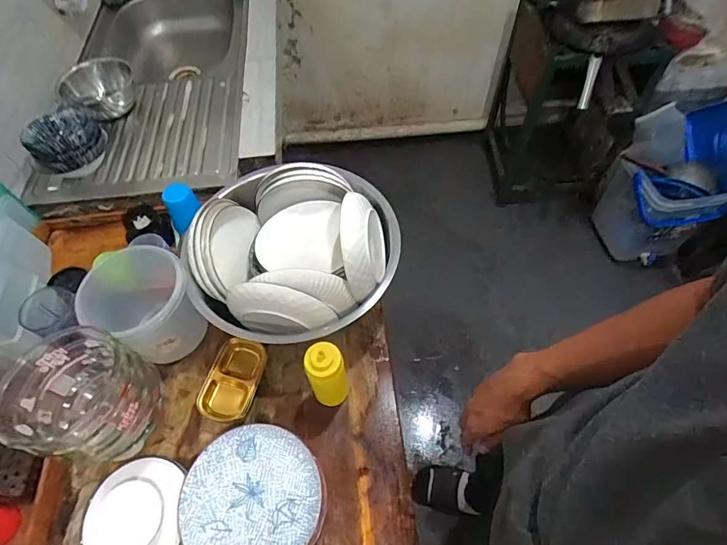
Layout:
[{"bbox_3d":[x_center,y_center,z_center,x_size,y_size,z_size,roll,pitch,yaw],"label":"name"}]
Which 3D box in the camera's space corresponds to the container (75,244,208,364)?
[{"bbox_3d":[-0.380,0.064,0.770,0.166,0.170,0.160,-1,58,2],"label":"container"}]

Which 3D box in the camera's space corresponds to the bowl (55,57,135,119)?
[{"bbox_3d":[-0.653,-0.458,1.060,0.152,0.091,0.152,-1,58,2],"label":"bowl"}]

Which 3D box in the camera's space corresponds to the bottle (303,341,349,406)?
[{"bbox_3d":[-0.057,0.168,0.692,0.057,0.171,0.049,-18,59,-8],"label":"bottle"}]

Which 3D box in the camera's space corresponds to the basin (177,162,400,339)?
[{"bbox_3d":[-0.122,-0.031,0.788,0.365,0.179,0.319,-36,63,-18],"label":"basin"}]

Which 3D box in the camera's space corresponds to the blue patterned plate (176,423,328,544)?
[{"bbox_3d":[-0.158,0.326,0.620,0.199,0.028,0.191,-1,58,2],"label":"blue patterned plate"}]

